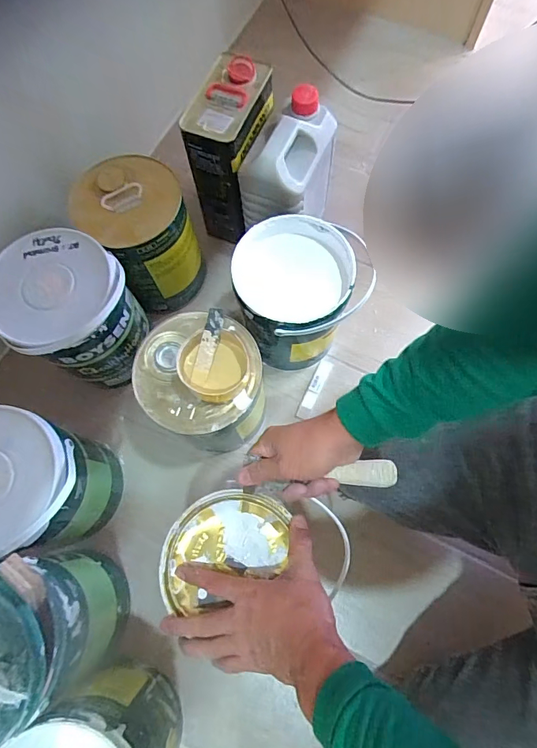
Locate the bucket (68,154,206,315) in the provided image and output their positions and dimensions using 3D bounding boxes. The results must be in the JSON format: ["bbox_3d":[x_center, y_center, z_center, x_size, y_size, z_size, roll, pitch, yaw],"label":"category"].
[{"bbox_3d":[-0.201,-0.225,0.688,0.150,0.197,0.159,0,73,1],"label":"bucket"}]

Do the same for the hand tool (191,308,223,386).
[{"bbox_3d":[-0.074,-0.032,0.511,0.021,0.008,0.095,18,101,6],"label":"hand tool"}]

